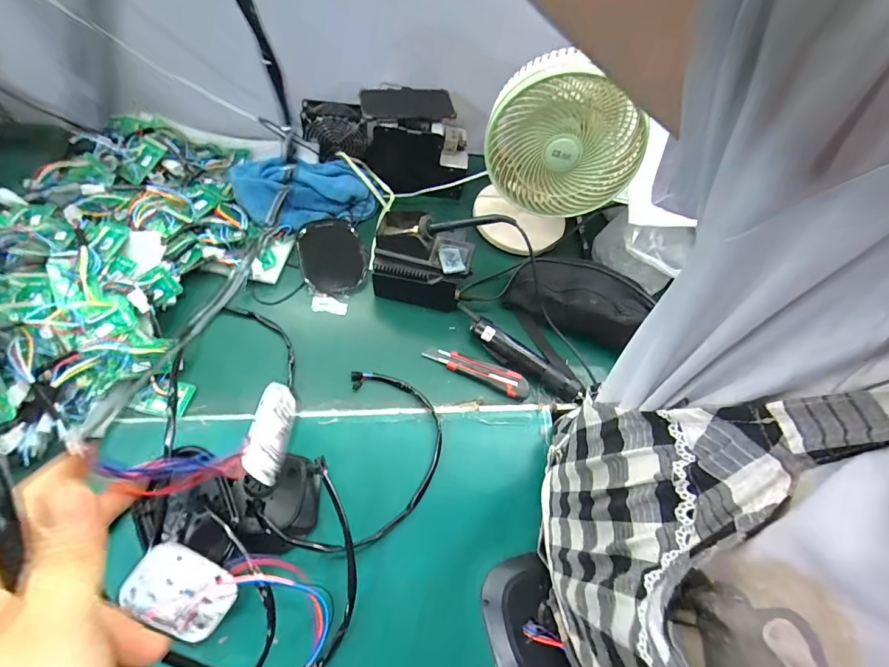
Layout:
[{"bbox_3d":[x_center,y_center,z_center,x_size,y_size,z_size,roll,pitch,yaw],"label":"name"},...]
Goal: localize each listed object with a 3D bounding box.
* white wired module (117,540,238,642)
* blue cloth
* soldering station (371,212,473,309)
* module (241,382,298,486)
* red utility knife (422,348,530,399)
[{"bbox_3d":[-0.286,0.281,0.428,0.106,0.009,0.081,31,86,-10],"label":"white wired module"},{"bbox_3d":[-0.248,-0.260,0.716,0.243,0.076,0.128,-8,60,-29],"label":"blue cloth"},{"bbox_3d":[-0.034,-0.114,0.656,0.151,0.151,0.104,15,62,5],"label":"soldering station"},{"bbox_3d":[-0.203,0.115,0.461,0.052,0.019,0.110,6,73,0],"label":"module"},{"bbox_3d":[0.053,0.057,0.645,0.175,0.023,0.040,21,63,9],"label":"red utility knife"}]

